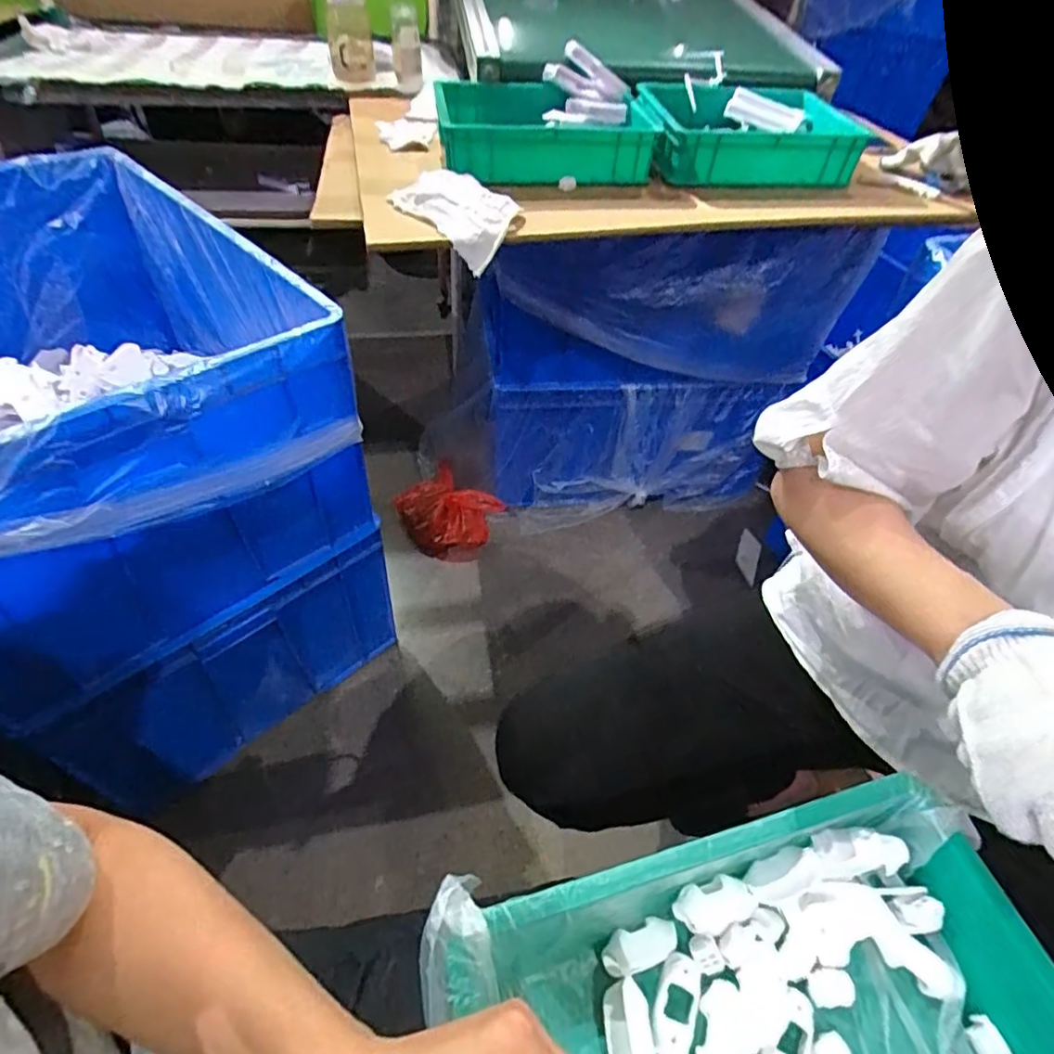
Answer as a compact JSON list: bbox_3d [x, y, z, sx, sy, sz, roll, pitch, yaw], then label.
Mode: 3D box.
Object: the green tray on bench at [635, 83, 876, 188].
[{"bbox_3d":[0.384,-0.690,1.033,0.373,0.080,0.261,1,49,-4],"label":"green tray on bench"}]

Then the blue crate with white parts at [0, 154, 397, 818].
[{"bbox_3d":[-0.661,-0.075,0.960,0.719,0.695,0.528,35,55,24],"label":"blue crate with white parts"}]

